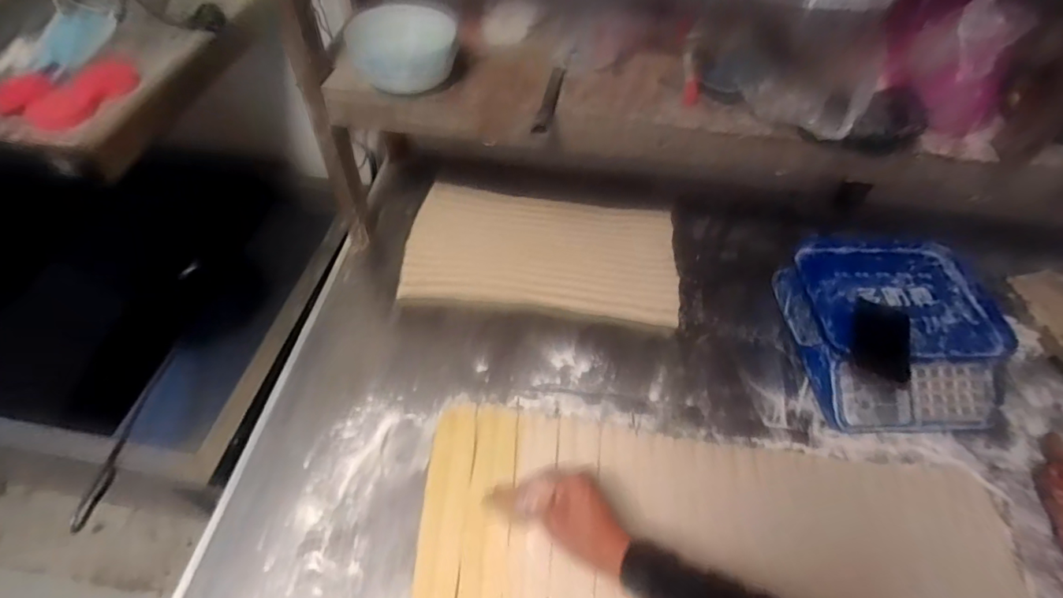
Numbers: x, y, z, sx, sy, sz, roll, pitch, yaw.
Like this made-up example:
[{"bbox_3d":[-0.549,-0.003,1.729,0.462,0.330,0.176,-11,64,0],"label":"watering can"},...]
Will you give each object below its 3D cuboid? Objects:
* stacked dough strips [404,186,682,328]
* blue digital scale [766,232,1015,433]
[{"bbox_3d":[0.022,-0.098,0.987,0.505,0.032,0.303,8,52,2],"label":"stacked dough strips"},{"bbox_3d":[0.600,0.051,0.858,0.306,0.110,0.321,-3,53,-6],"label":"blue digital scale"}]

